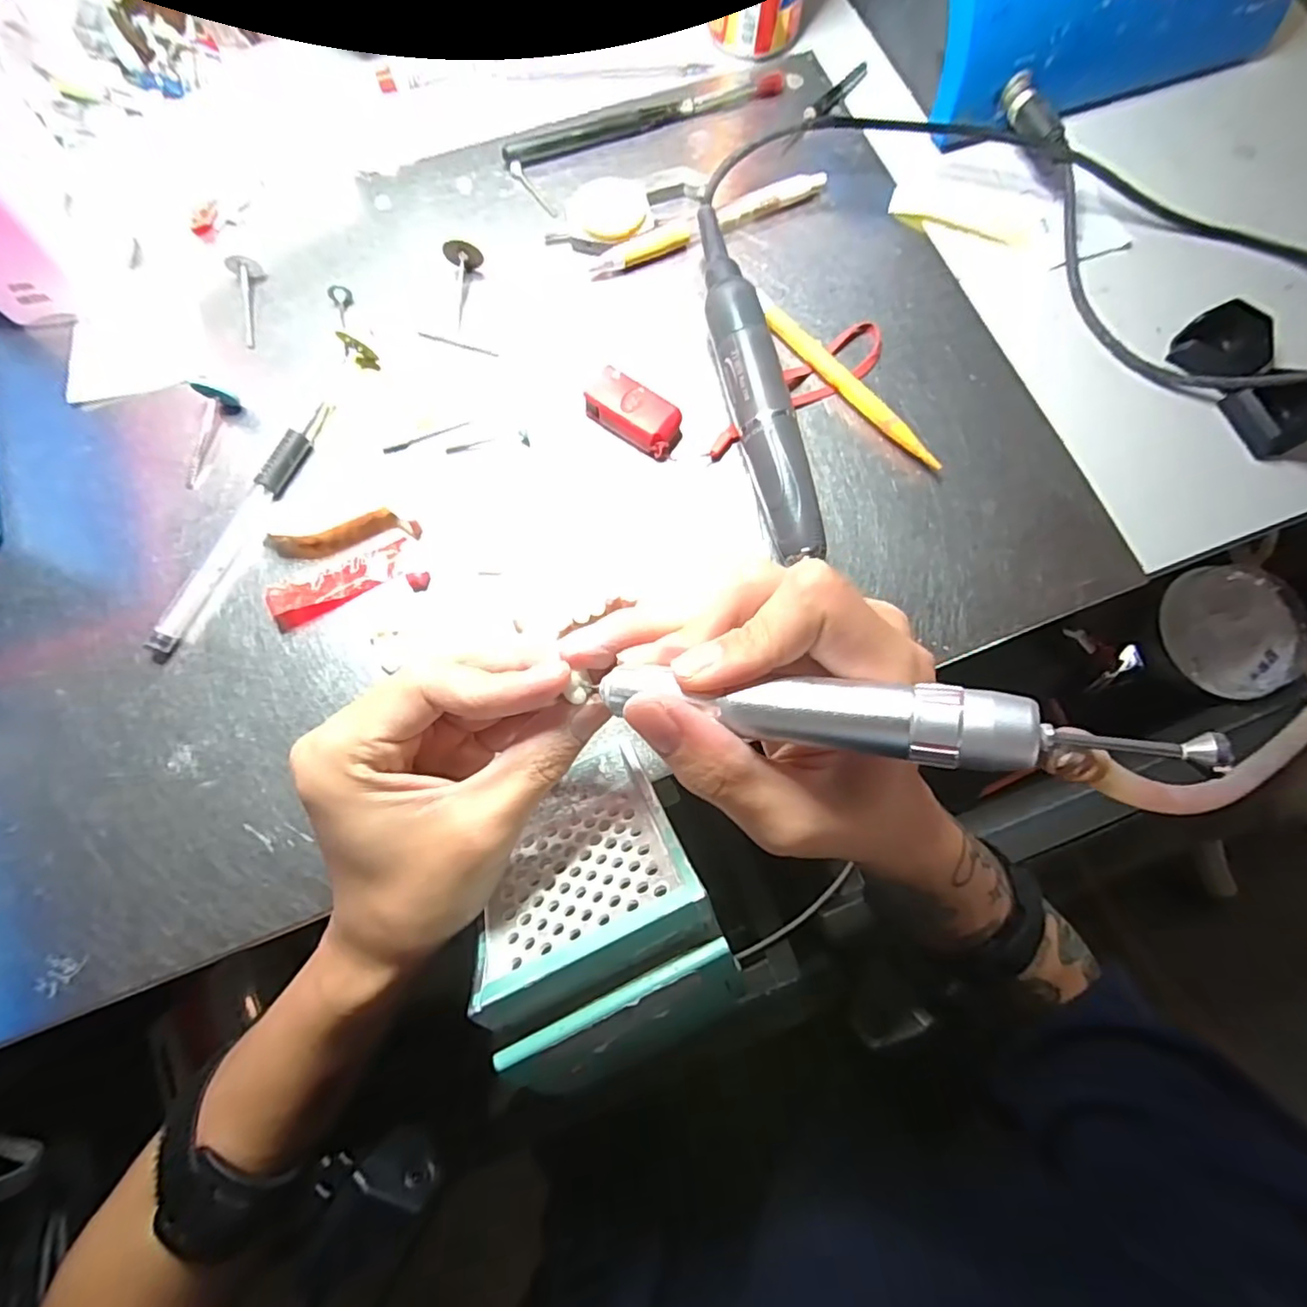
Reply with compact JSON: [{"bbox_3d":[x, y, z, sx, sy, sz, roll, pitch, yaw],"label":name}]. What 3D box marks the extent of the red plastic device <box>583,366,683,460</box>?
[{"bbox_3d":[-0.009,-0.111,0.287,0.045,0.020,0.021,32,77,7],"label":"red plastic device"}]

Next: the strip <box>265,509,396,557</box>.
[{"bbox_3d":[-0.143,-0.052,0.272,0.055,0.012,0.012,-13,76,-5],"label":"strip"}]

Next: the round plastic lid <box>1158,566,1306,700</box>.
[{"bbox_3d":[0.368,-0.015,0.383,0.084,0.014,0.083,0,75,-1],"label":"round plastic lid"}]

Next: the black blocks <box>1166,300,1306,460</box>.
[{"bbox_3d":[0.297,-0.137,0.302,0.038,0.021,0.077,-27,77,-8],"label":"black blocks"}]

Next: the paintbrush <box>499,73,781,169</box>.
[{"bbox_3d":[-0.002,-0.302,0.344,0.167,0.007,0.015,-22,77,-7],"label":"paintbrush"}]

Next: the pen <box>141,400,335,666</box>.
[{"bbox_3d":[-0.183,-0.058,0.270,0.012,0.012,0.131,26,76,5],"label":"pen"}]

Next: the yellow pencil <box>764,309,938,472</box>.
[{"bbox_3d":[0.095,-0.129,0.297,0.008,0.011,0.113,-39,79,-11],"label":"yellow pencil"}]

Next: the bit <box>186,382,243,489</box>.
[{"bbox_3d":[-0.206,-0.101,0.281,0.014,0.014,0.047,5,75,0],"label":"bit"}]

